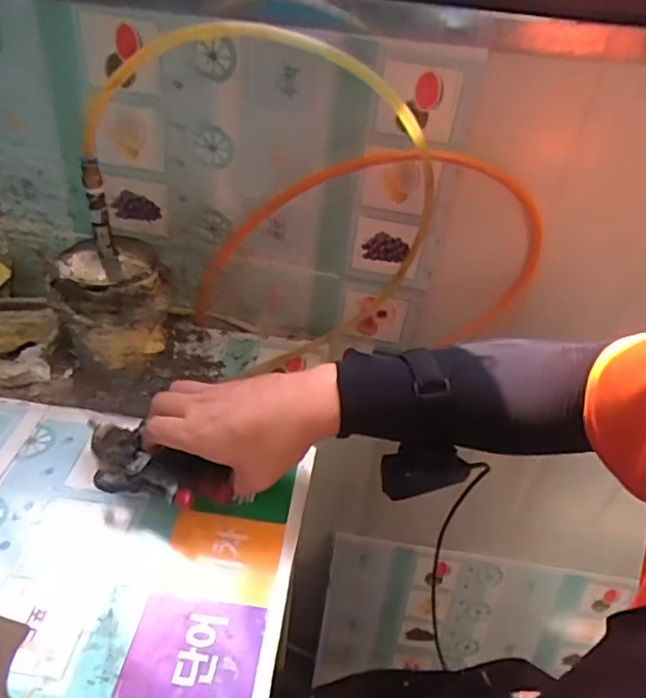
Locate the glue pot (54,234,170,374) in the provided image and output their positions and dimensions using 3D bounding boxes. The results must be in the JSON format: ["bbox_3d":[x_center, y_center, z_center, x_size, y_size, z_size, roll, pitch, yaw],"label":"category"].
[{"bbox_3d":[-0.191,-0.033,0.544,0.093,0.125,0.093,3,40,-3],"label":"glue pot"}]

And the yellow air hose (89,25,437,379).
[{"bbox_3d":[-0.045,-0.117,0.521,0.276,0.299,0.075,2,40,-5],"label":"yellow air hose"}]

